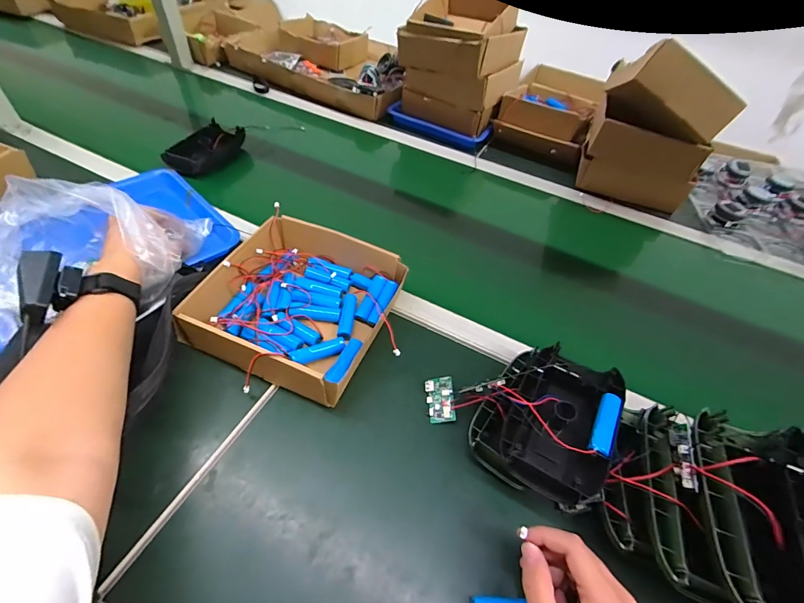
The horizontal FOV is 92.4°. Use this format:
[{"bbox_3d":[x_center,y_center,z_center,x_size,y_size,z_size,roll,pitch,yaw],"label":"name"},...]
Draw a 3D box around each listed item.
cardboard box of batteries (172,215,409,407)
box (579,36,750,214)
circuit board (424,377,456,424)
[{"bbox_3d":[-0.125,0.001,0.500,0.222,0.066,0.218,19,50,10],"label":"cardboard box of batteries"},{"bbox_3d":[0.474,-0.312,0.727,0.210,0.231,0.140,19,50,10],"label":"box"},{"bbox_3d":[0.045,0.115,0.456,0.032,0.004,0.055,-8,51,8],"label":"circuit board"}]

